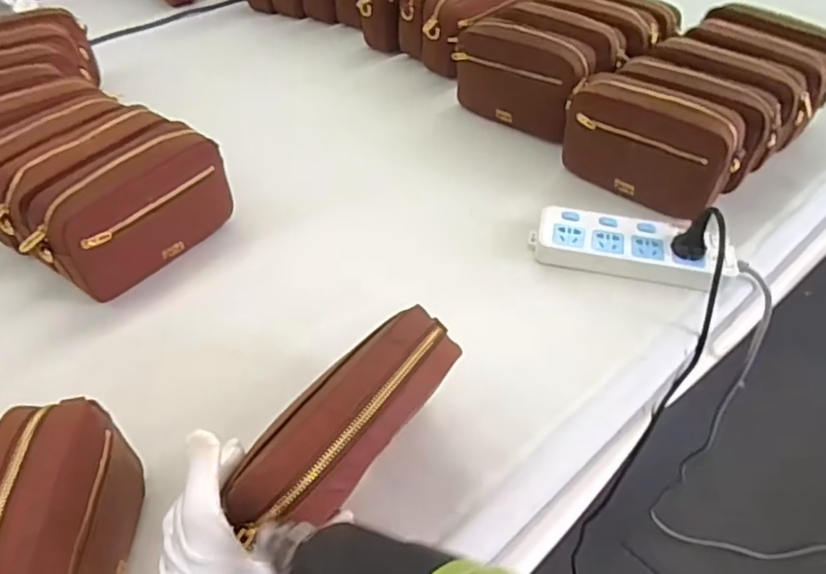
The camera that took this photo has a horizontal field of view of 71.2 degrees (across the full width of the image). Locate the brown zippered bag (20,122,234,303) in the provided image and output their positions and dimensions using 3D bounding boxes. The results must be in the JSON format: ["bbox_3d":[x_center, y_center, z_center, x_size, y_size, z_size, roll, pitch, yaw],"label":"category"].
[{"bbox_3d":[-0.292,-0.078,0.611,0.065,0.126,0.200,29,53,26],"label":"brown zippered bag"}]

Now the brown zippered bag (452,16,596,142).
[{"bbox_3d":[0.150,-0.290,0.799,0.190,0.130,0.068,31,54,27],"label":"brown zippered bag"}]

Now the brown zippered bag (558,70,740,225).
[{"bbox_3d":[0.278,-0.168,0.690,0.201,0.127,0.061,31,54,27],"label":"brown zippered bag"}]

